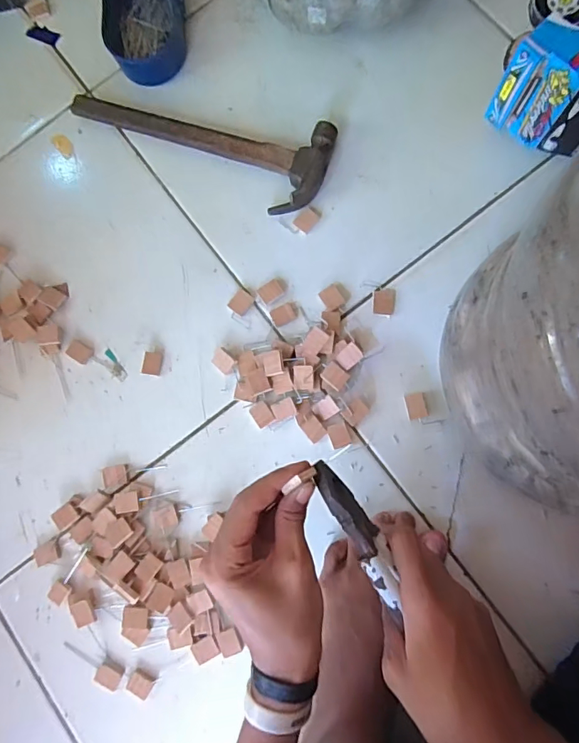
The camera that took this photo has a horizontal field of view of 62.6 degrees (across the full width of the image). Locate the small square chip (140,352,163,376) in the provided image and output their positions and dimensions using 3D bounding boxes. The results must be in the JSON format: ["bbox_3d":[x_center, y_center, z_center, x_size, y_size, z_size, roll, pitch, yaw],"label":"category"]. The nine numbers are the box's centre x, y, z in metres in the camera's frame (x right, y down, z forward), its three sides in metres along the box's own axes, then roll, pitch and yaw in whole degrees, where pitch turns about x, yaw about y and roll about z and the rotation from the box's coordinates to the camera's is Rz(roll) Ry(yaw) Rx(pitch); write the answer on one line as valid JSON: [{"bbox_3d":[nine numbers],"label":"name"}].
[{"bbox_3d":[-0.144,-0.008,0.498,0.020,0.005,0.024,5,82,6],"label":"small square chip"}]

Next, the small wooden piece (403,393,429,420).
[{"bbox_3d":[0.126,0.034,0.471,0.021,0.004,0.024,-11,81,4],"label":"small wooden piece"}]

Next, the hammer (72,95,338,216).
[{"bbox_3d":[-0.101,-0.263,0.526,0.299,0.026,0.100,22,85,8],"label":"hammer"}]

